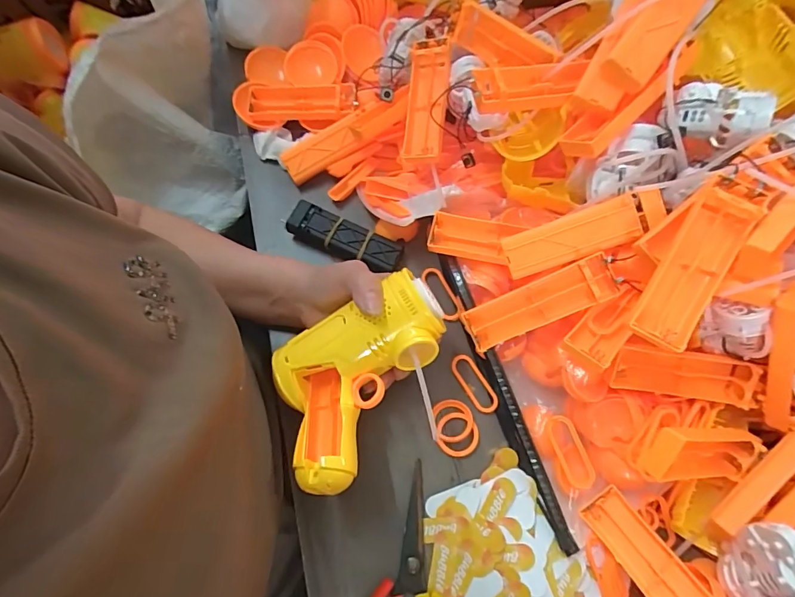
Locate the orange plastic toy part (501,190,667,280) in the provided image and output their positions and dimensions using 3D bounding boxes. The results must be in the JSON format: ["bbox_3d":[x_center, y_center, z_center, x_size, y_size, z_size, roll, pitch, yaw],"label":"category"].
[{"bbox_3d":[0.132,-0.046,0.310,0.106,0.008,0.033,-17,96,17],"label":"orange plastic toy part"}]

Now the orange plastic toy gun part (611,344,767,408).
[{"bbox_3d":[0.212,0.056,0.317,0.104,0.024,0.032,9,70,4],"label":"orange plastic toy gun part"}]

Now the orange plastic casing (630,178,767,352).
[{"bbox_3d":[0.186,-0.018,0.268,0.034,0.015,0.099,28,93,10],"label":"orange plastic casing"}]

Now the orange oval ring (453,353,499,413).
[{"bbox_3d":[0.066,0.074,0.373,0.022,0.006,0.054,-31,73,-10],"label":"orange oval ring"}]

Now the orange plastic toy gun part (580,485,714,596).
[{"bbox_3d":[0.173,0.181,0.281,0.033,0.017,0.110,-28,45,-9],"label":"orange plastic toy gun part"}]

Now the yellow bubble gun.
[{"bbox_3d":[-0.021,0.057,0.304,0.127,0.053,0.108,-25,72,-9],"label":"yellow bubble gun"}]

